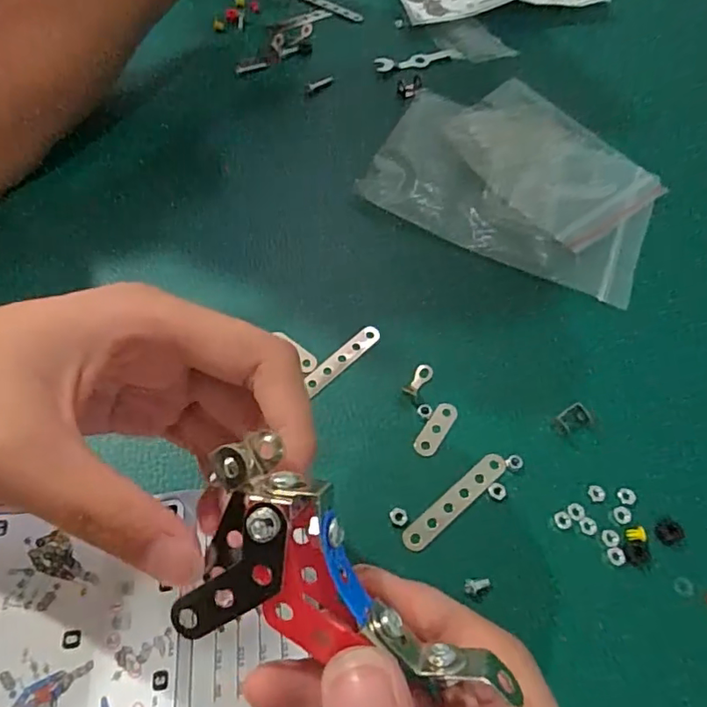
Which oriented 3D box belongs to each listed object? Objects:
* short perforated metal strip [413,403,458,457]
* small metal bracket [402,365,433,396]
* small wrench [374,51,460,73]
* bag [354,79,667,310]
[{"bbox_3d":[0.038,0.034,0.254,0.011,0.004,0.029,30,63,14],"label":"short perforated metal strip"},{"bbox_3d":[0.032,0.012,0.267,0.008,0.004,0.019,32,63,15],"label":"small metal bracket"},{"bbox_3d":[0.047,-0.213,0.400,0.067,0.005,0.014,-15,62,-11],"label":"small wrench"},{"bbox_3d":[0.099,-0.109,0.331,0.161,0.015,0.126,25,62,11],"label":"bag"}]

